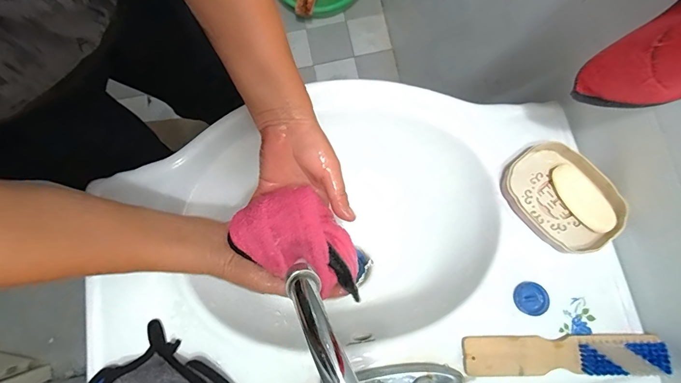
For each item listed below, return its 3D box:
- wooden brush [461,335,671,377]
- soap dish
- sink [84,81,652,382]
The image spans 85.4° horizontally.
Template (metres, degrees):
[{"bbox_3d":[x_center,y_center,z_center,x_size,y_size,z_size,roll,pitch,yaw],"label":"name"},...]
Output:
[{"bbox_3d":[0.240,0.180,0.401,0.203,0.030,0.039,-2,80,0],"label":"wooden brush"},{"bbox_3d":[0.261,0.007,0.439,0.091,0.037,0.128,-40,82,-6],"label":"soap dish"},{"bbox_3d":[0.016,0.077,0.453,0.591,0.154,0.427,-8,80,-1],"label":"sink"}]

